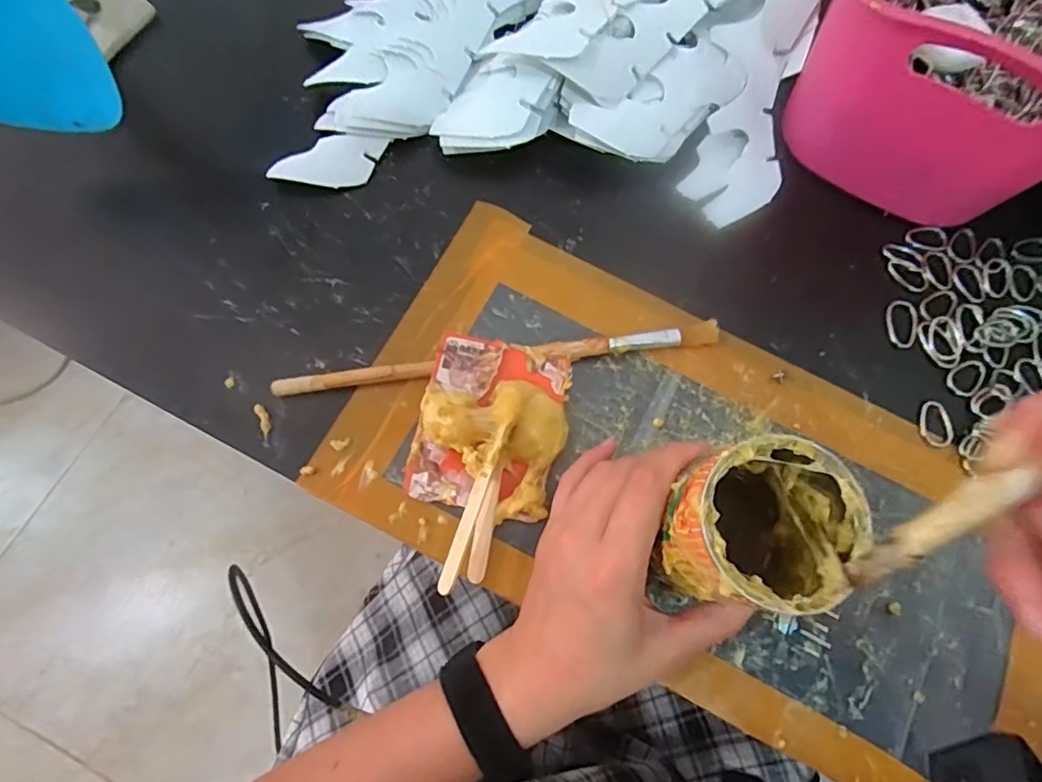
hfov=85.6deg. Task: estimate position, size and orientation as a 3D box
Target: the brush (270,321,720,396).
[{"bbox_3d":[-0.011,-0.019,0.347,0.273,0.012,0.013,-8,72,-4],"label":"brush"}]

